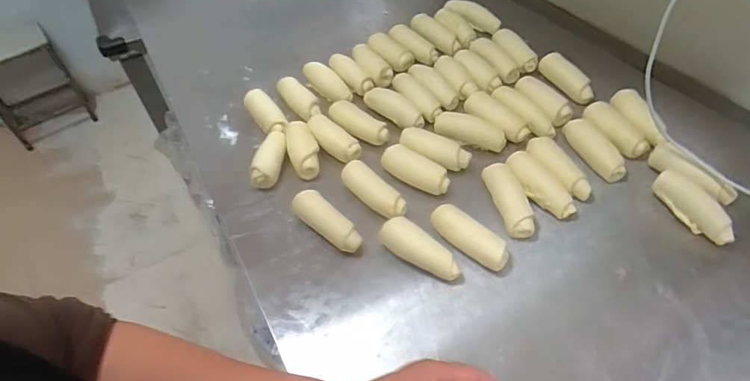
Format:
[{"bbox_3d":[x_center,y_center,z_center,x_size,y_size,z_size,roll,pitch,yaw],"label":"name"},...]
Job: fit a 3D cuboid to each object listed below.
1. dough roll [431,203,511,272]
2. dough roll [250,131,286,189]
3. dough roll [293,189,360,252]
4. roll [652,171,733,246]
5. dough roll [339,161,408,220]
[{"bbox_3d":[0.102,0.053,0.502,0.092,0.033,0.034,30,57,26],"label":"dough roll"},{"bbox_3d":[-0.138,-0.043,0.610,0.033,0.029,0.089,3,49,7],"label":"dough roll"},{"bbox_3d":[-0.056,0.037,0.531,0.031,0.032,0.091,-37,56,-26],"label":"dough roll"},{"bbox_3d":[0.360,0.018,0.516,0.039,0.024,0.096,-20,51,-13],"label":"roll"},{"bbox_3d":[-0.004,-0.003,0.557,0.035,0.025,0.093,-31,54,-21],"label":"dough roll"}]

